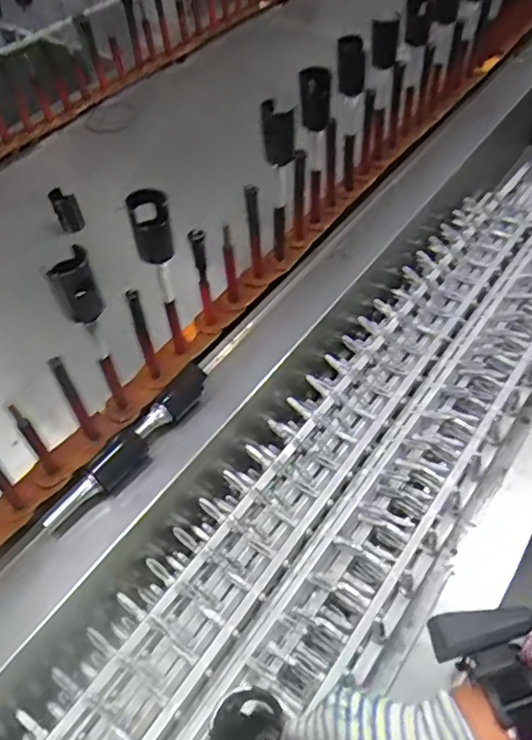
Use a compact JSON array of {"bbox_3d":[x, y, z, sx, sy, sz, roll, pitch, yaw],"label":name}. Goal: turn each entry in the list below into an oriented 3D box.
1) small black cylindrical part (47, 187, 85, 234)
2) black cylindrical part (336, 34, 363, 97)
[{"bbox_3d":[-0.333,-0.265,0.973,0.040,0.077,0.033,-21,51,-13],"label":"small black cylindrical part"},{"bbox_3d":[0.119,-0.429,0.816,0.037,0.086,0.037,2,49,6],"label":"black cylindrical part"}]

